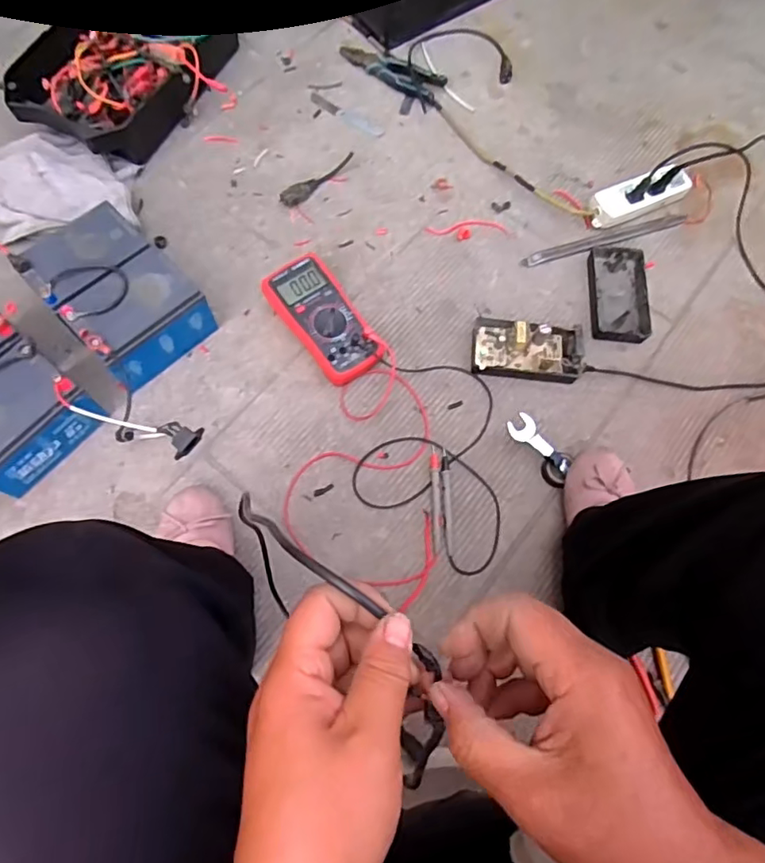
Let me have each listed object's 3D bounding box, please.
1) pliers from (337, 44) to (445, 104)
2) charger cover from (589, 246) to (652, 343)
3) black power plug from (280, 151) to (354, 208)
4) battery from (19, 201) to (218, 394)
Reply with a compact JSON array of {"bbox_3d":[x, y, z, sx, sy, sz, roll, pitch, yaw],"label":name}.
[{"bbox_3d":[0.012,-0.635,0.988,0.200,0.026,0.054,31,72,9],"label":"pliers"},{"bbox_3d":[0.353,-0.207,0.842,0.083,0.031,0.160,2,70,-1],"label":"charger cover"},{"bbox_3d":[-0.102,-0.403,0.899,0.141,0.024,0.024,-39,76,-14],"label":"black power plug"},{"bbox_3d":[-0.353,-0.180,0.759,0.204,0.103,0.146,42,74,12],"label":"battery"}]

